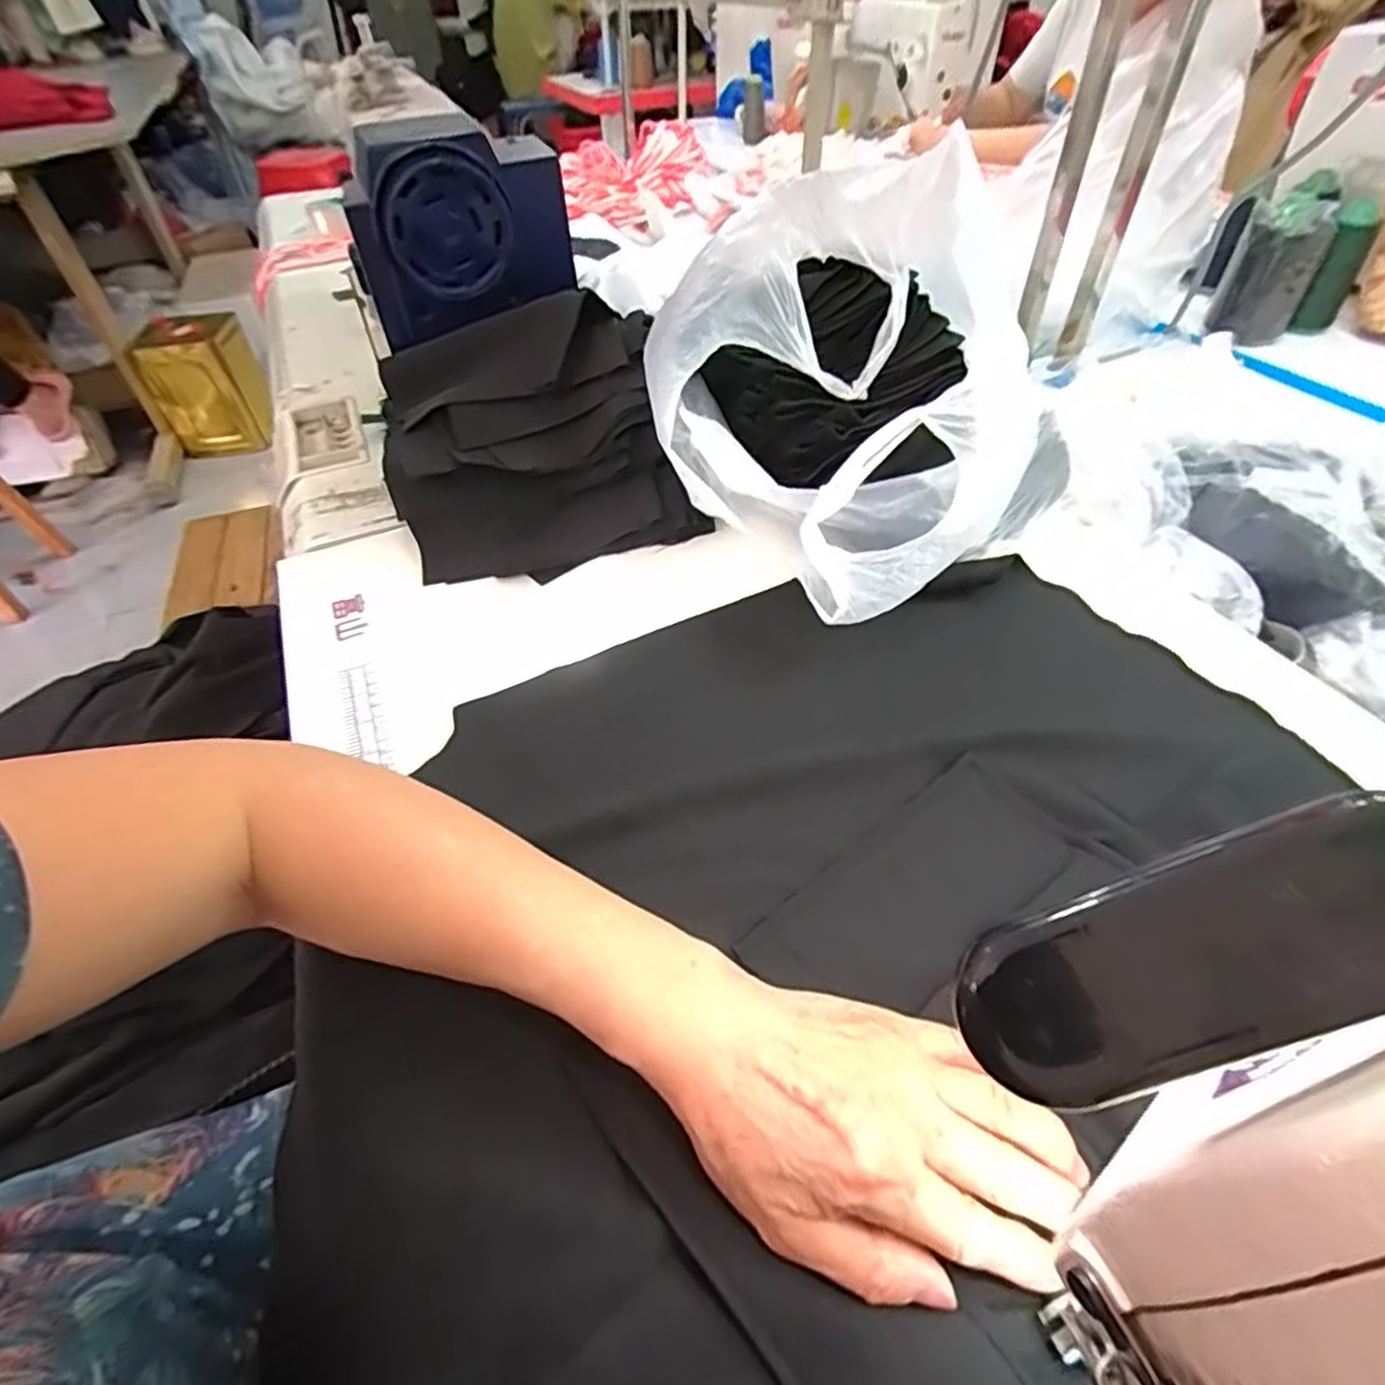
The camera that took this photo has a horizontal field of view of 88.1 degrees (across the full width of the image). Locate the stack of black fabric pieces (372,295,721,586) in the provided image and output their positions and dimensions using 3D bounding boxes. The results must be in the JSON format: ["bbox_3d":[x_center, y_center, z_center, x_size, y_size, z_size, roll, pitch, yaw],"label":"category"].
[{"bbox_3d":[-0.126,-0.203,0.545,0.208,0.116,0.226,-12,48,-8],"label":"stack of black fabric pieces"}]

